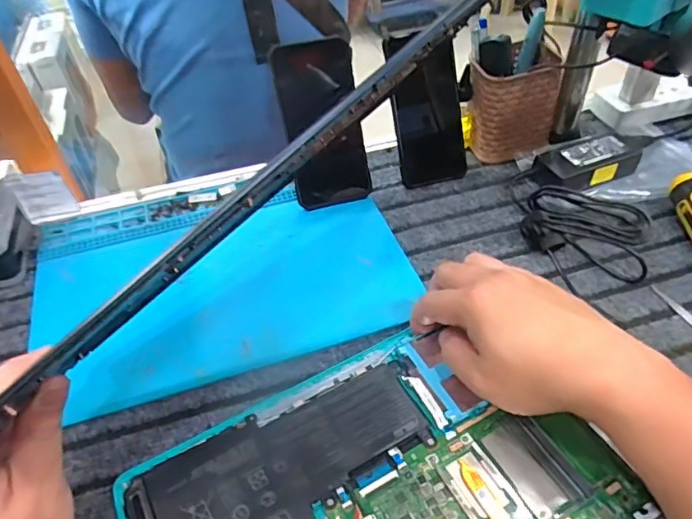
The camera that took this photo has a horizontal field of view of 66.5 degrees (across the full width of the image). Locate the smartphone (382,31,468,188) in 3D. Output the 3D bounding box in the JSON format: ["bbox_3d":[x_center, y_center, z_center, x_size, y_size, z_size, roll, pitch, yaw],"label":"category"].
[{"bbox_3d":[0.087,-0.158,0.564,0.075,0.154,0.008,-14,17,-9],"label":"smartphone"}]

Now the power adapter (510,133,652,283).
[{"bbox_3d":[0.243,-0.073,0.541,0.129,0.028,0.196,15,49,19],"label":"power adapter"}]

